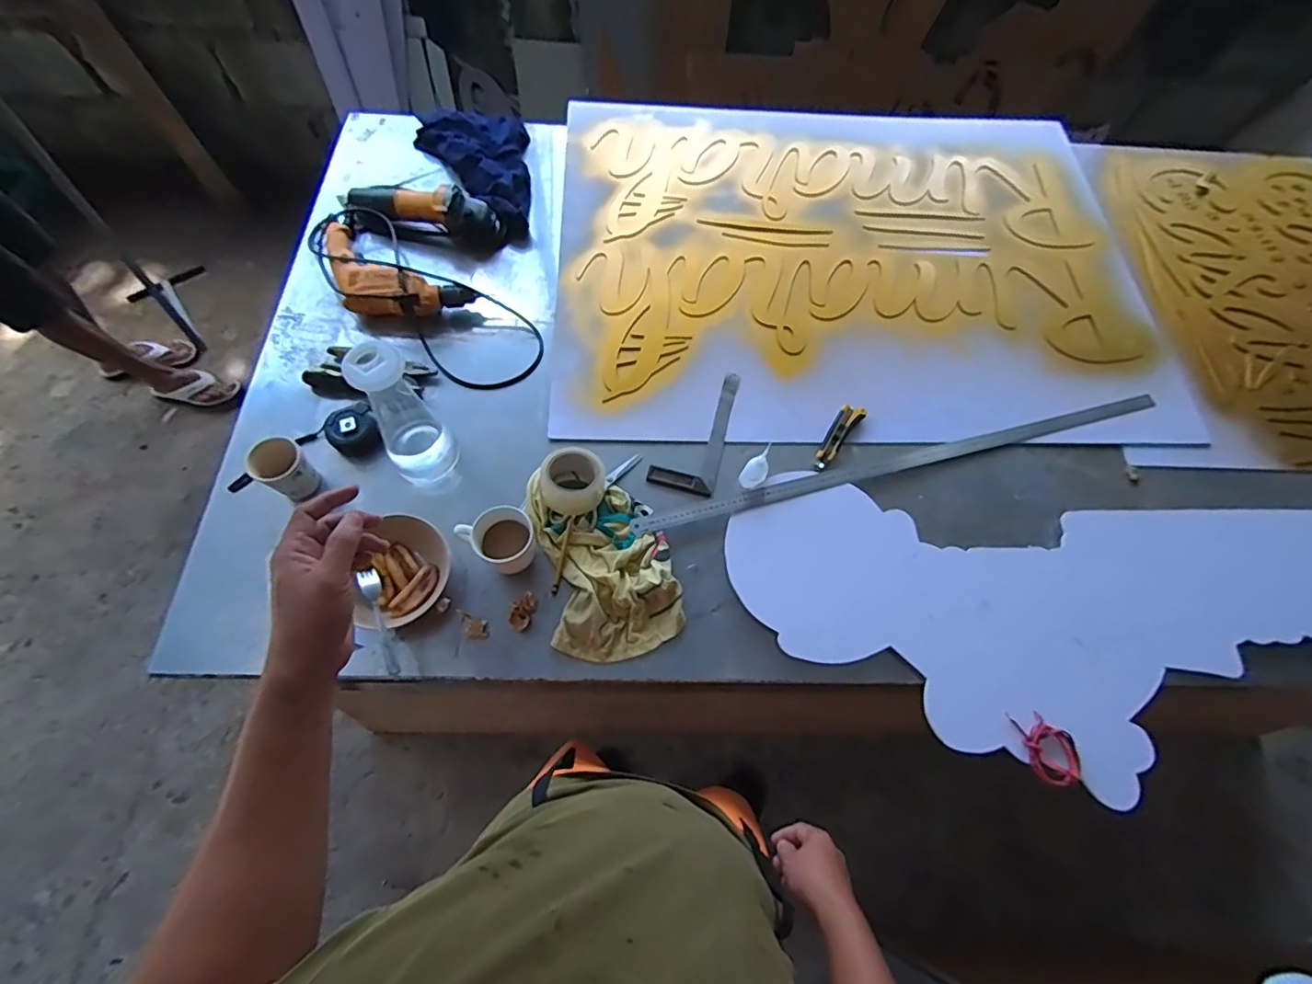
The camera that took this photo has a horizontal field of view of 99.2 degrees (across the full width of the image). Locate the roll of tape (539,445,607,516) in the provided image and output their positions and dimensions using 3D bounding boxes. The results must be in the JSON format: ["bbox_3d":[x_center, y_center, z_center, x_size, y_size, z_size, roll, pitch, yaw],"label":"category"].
[{"bbox_3d":[-0.132,-0.014,0.887,0.100,0.055,0.102,1,65,-3],"label":"roll of tape"}]

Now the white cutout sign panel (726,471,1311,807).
[{"bbox_3d":[0.768,0.217,0.868,1.280,0.023,0.426,4,65,-2],"label":"white cutout sign panel"}]

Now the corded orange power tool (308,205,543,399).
[{"bbox_3d":[-0.439,-0.365,1.020,0.513,0.069,0.189,36,68,12],"label":"corded orange power tool"}]

